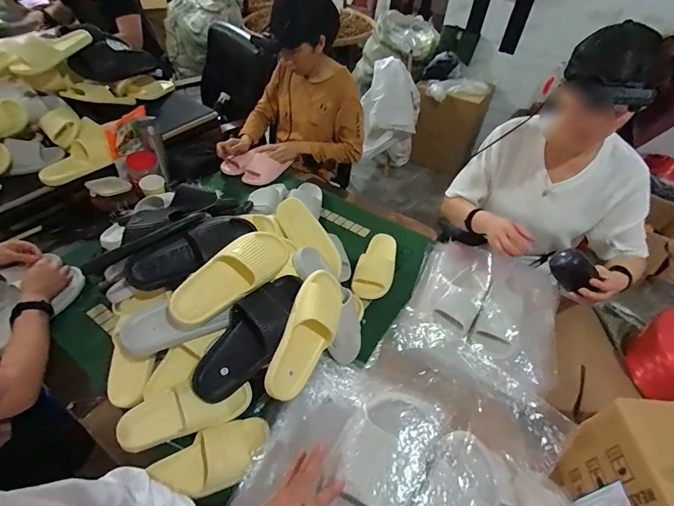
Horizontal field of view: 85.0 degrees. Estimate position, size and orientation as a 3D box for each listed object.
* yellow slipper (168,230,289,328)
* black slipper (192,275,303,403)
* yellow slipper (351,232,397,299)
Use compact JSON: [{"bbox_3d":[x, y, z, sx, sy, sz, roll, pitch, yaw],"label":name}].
[{"bbox_3d":[-0.202,0.045,0.718,0.099,0.072,0.249,33,52,23],"label":"yellow slipper"},{"bbox_3d":[-0.163,0.154,0.712,0.112,0.068,0.281,28,71,20],"label":"black slipper"},{"bbox_3d":[0.113,0.030,1.029,0.102,0.050,0.232,16,47,9],"label":"yellow slipper"}]

